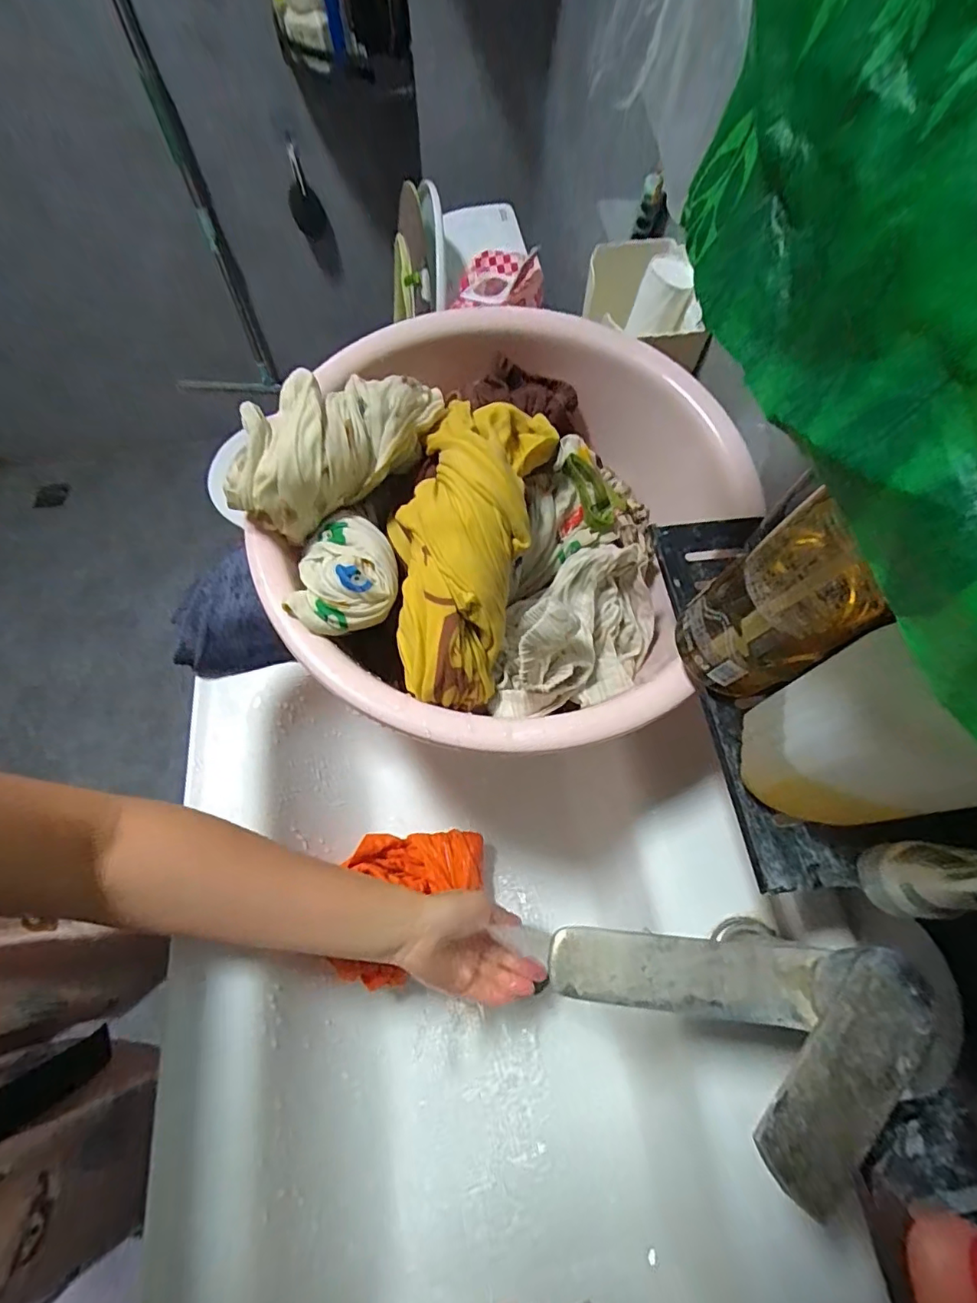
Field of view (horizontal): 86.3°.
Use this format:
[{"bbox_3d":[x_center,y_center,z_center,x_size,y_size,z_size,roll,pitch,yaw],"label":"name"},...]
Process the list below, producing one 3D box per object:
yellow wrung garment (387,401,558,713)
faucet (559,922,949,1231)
[{"bbox_3d":[-0.020,-0.081,0.367,0.093,0.064,0.230,14,67,5],"label":"yellow wrung garment"},{"bbox_3d":[0.125,0.185,0.251,0.179,0.077,0.093,2,66,0],"label":"faucet"}]

